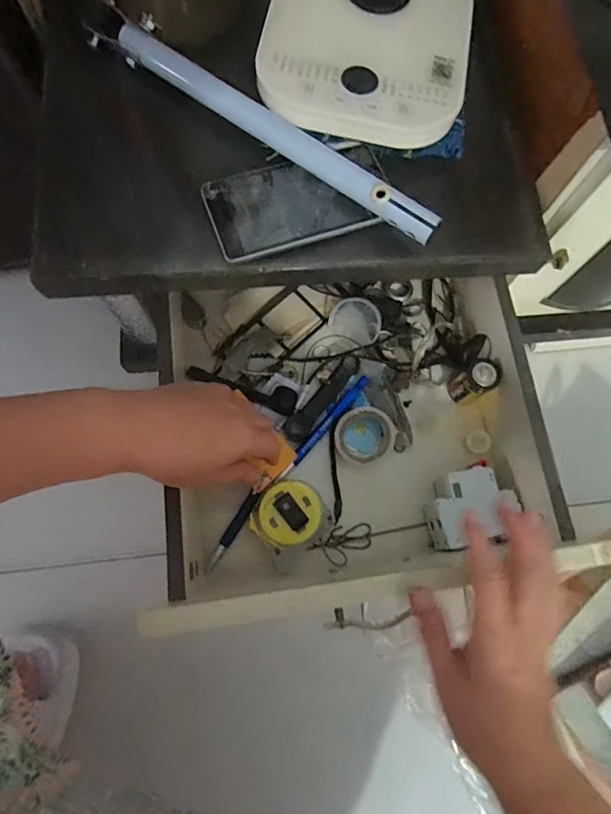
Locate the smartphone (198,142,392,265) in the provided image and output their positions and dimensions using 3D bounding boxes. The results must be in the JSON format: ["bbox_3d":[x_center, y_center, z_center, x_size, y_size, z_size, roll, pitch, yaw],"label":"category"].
[{"bbox_3d":[-0.004,-0.161,0.344,0.138,0.007,0.076,-18,76,-7],"label":"smartphone"}]

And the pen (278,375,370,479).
[{"bbox_3d":[0.019,0.019,0.443,0.011,0.007,0.130,39,77,8],"label":"pen"}]

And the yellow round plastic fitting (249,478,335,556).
[{"bbox_3d":[-0.012,0.102,0.408,0.067,0.021,0.062,1,75,-2],"label":"yellow round plastic fitting"}]

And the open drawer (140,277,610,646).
[{"bbox_3d":[0.041,0.020,0.422,0.357,0.094,0.327,-6,75,-4],"label":"open drawer"}]

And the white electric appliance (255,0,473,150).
[{"bbox_3d":[0.053,-0.311,0.366,0.161,0.038,0.220,10,75,1],"label":"white electric appliance"}]

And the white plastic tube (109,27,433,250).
[{"bbox_3d":[-0.023,-0.209,0.342,0.284,0.024,0.024,35,77,7],"label":"white plastic tube"}]

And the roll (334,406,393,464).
[{"bbox_3d":[0.056,0.028,0.436,0.053,0.021,0.052,22,75,4],"label":"roll"}]

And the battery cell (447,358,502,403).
[{"bbox_3d":[0.165,-0.025,0.437,0.032,0.057,0.028,-30,78,-9],"label":"battery cell"}]

